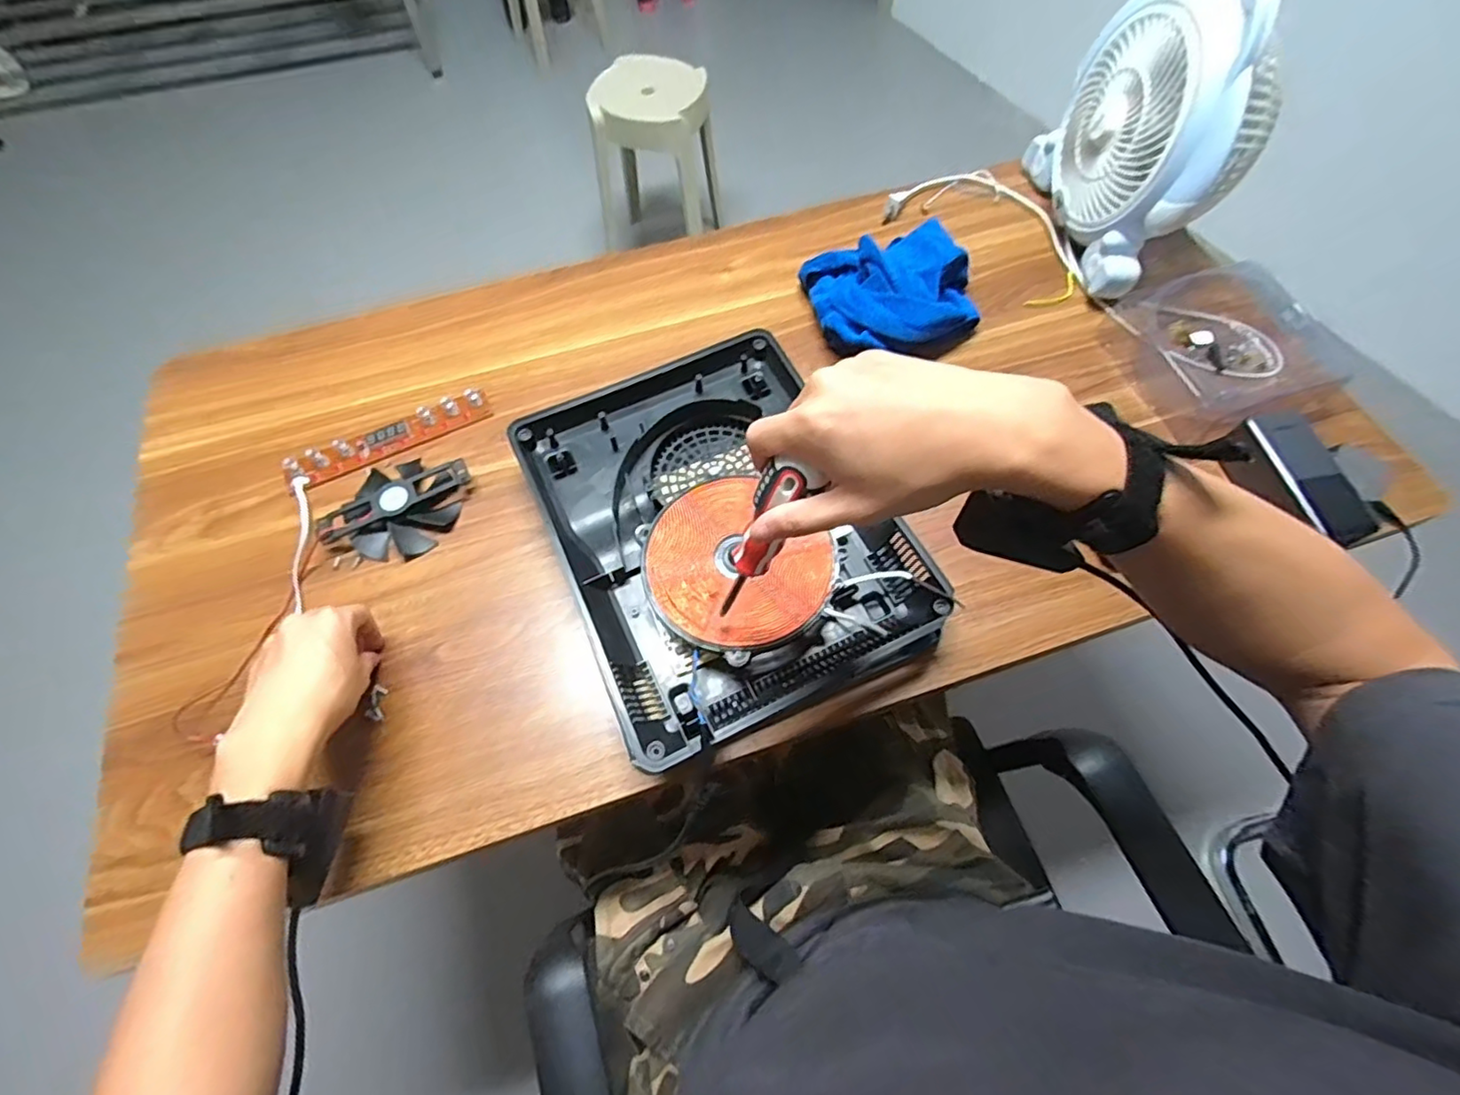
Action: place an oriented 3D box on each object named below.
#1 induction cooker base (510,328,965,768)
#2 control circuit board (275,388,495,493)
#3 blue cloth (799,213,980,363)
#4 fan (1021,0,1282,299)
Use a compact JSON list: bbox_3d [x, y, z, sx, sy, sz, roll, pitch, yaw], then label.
[{"bbox_3d":[-0.014,-0.024,0.550,0.266,0.058,0.348,-24,66,-10],"label":"induction cooker base"},{"bbox_3d":[-0.343,-0.110,0.622,0.201,0.011,0.035,-26,66,-11],"label":"control circuit board"},{"bbox_3d":[0.181,-0.281,0.661,0.185,0.079,0.157,-16,64,-7],"label":"blue cloth"},{"bbox_3d":[0.445,-0.439,0.641,0.122,0.242,0.259,-6,64,-2],"label":"fan"}]

